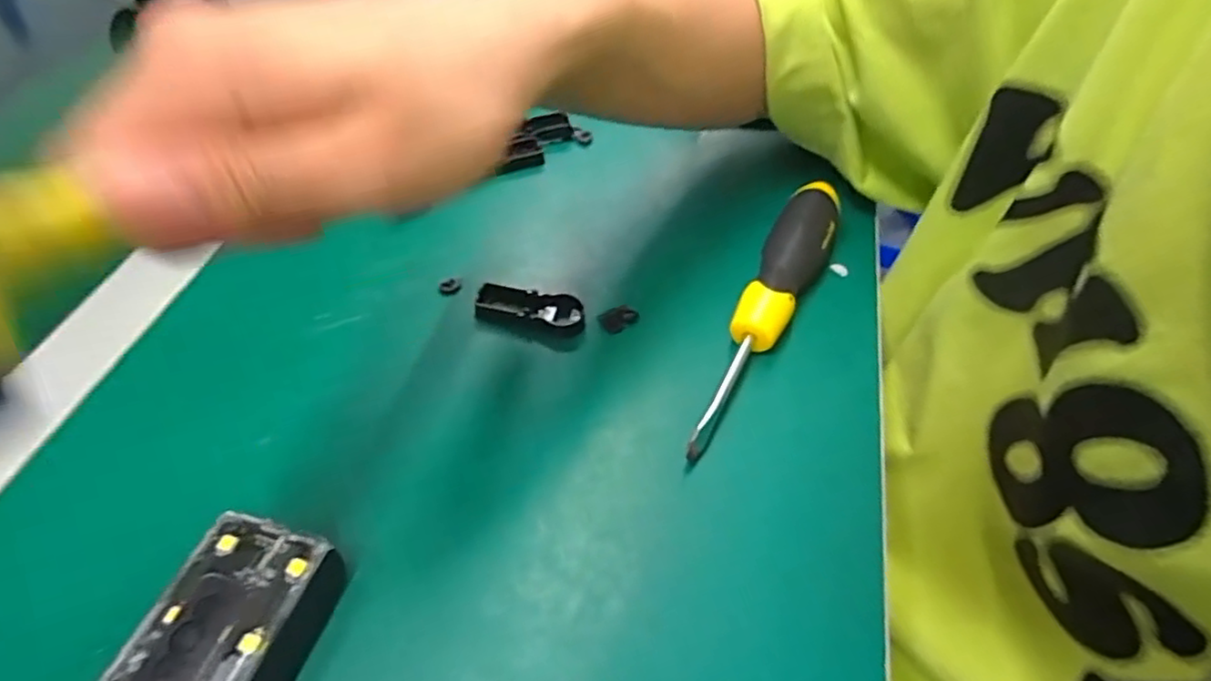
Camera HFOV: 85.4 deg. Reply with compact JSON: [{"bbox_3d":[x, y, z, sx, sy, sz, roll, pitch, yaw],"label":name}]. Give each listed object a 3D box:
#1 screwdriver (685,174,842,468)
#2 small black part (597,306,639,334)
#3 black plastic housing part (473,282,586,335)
[{"bbox_3d":[0.079,-0.014,0.319,0.029,0.036,0.168,22,54,16],"label":"screwdriver"},{"bbox_3d":[0.006,-0.011,0.328,0.019,0.006,0.013,-23,55,-18],"label":"small black part"},{"bbox_3d":[-0.038,-0.016,0.326,0.052,0.007,0.021,5,51,3],"label":"black plastic housing part"}]

